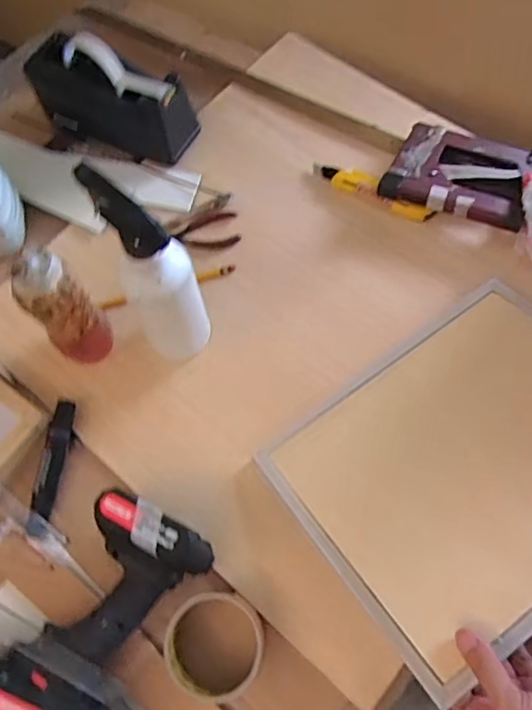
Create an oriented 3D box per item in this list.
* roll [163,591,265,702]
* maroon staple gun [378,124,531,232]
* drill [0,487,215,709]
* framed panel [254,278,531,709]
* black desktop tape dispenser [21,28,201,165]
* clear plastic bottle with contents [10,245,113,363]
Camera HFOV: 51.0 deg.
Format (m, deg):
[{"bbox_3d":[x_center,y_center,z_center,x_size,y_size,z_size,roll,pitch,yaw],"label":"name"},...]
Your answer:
[{"bbox_3d":[-0.044,0.254,0.491,0.083,0.040,0.085,-1,68,3],"label":"roll"},{"bbox_3d":[0.235,-0.210,0.661,0.173,0.041,0.125,21,70,11],"label":"maroon staple gun"},{"bbox_3d":[-0.172,0.220,0.491,0.170,0.077,0.212,26,73,14],"label":"drill"},{"bbox_3d":[0.192,0.089,0.516,0.325,0.026,0.254,-35,57,-10],"label":"framed panel"},{"bbox_3d":[-0.194,-0.322,0.695,0.213,0.110,0.077,26,72,13],"label":"black desktop tape dispenser"},{"bbox_3d":[-0.197,-0.043,0.554,0.059,0.166,0.054,-1,68,3],"label":"clear plastic bottle with contents"}]

